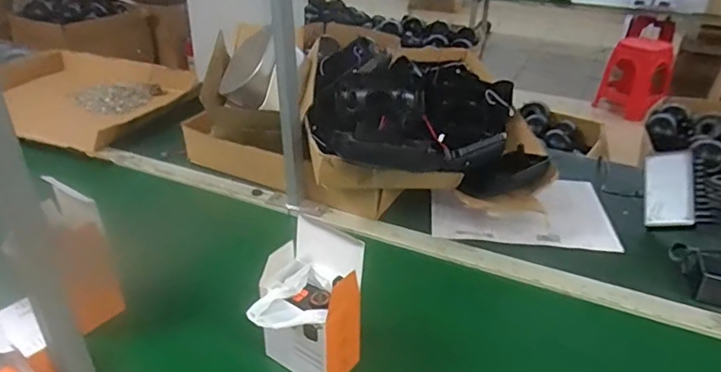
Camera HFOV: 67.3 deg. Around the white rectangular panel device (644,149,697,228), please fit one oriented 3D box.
[{"bbox_3d":[0.506,0.003,0.885,0.071,0.131,0.018,-1,-21,35],"label":"white rectangular panel device"}]

